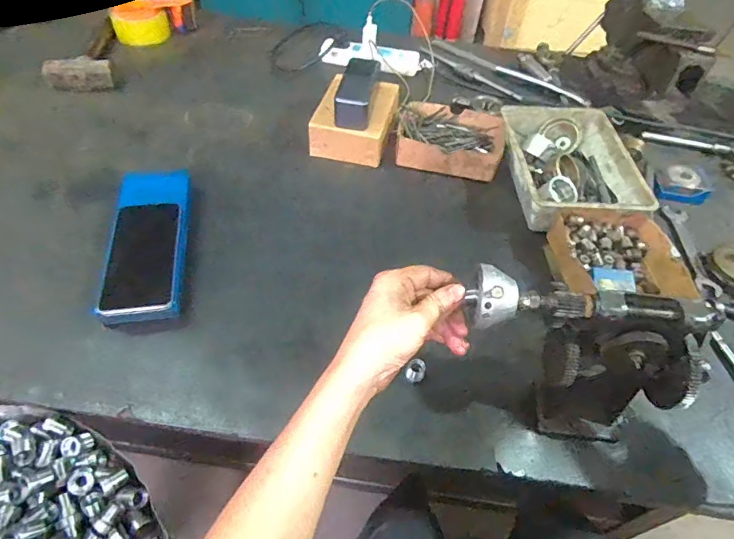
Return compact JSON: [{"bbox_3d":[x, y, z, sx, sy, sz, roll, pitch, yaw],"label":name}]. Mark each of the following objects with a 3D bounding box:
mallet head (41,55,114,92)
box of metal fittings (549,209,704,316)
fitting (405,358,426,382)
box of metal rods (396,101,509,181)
[{"bbox_3d":[-0.520,-0.350,0.810,0.110,0.049,0.051,-13,51,-16],"label":"mallet head"},{"bbox_3d":[0.332,-0.012,0.598,0.155,0.052,0.158,-3,49,-8],"label":"box of metal fittings"},{"bbox_3d":[0.053,0.109,0.487,0.019,0.017,0.020,3,49,-3],"label":"fitting"},{"bbox_3d":[0.139,-0.215,0.761,0.175,0.055,0.144,16,49,8],"label":"box of metal rods"}]

